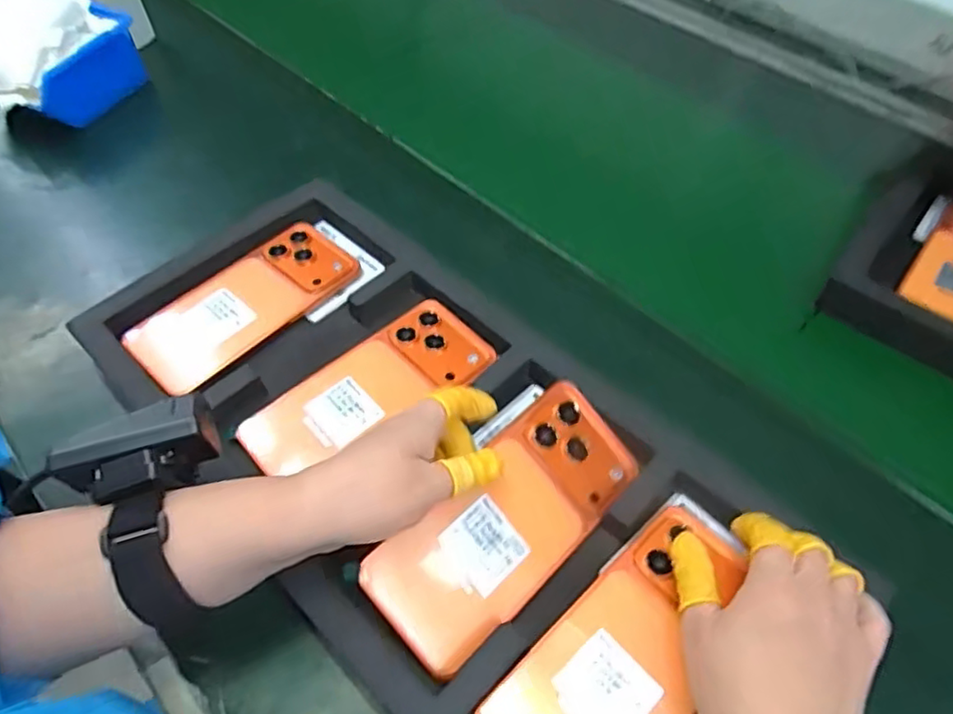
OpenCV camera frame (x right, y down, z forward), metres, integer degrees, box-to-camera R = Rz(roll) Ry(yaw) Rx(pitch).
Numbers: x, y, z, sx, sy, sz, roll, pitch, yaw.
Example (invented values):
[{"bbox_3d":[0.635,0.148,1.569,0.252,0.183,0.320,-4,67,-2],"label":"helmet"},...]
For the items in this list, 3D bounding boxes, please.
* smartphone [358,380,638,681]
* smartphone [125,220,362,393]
[{"bbox_3d":[0.019,0.089,0.348,0.161,0.009,0.072,-39,88,-25],"label":"smartphone"},{"bbox_3d":[-0.169,-0.042,0.469,0.074,0.011,0.163,38,59,26],"label":"smartphone"}]

